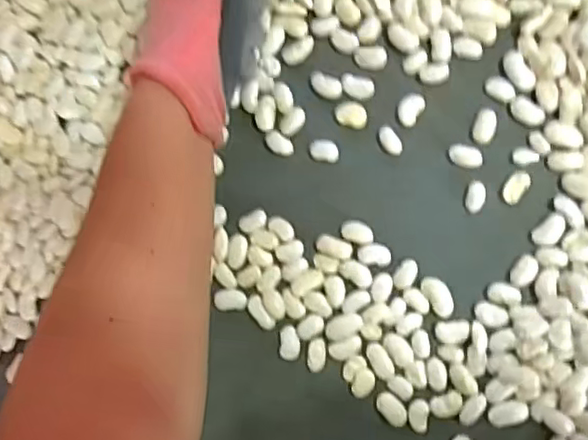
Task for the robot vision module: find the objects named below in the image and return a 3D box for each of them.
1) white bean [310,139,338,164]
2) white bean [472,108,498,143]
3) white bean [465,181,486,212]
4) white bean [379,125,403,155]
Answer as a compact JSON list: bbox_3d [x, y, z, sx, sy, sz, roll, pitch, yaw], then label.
[{"bbox_3d":[0.020,-0.046,0.415,0.019,0.004,0.015,11,89,10],"label":"white bean"},{"bbox_3d":[0.121,-0.060,0.399,0.014,0.004,0.022,19,91,10],"label":"white bean"},{"bbox_3d":[0.115,-0.015,0.399,0.012,0.004,0.020,12,89,10],"label":"white bean"},{"bbox_3d":[0.062,-0.051,0.408,0.011,0.004,0.020,-29,83,7],"label":"white bean"}]

